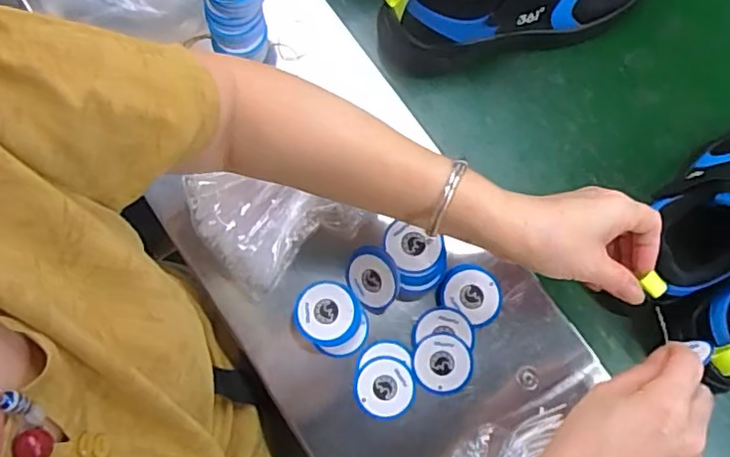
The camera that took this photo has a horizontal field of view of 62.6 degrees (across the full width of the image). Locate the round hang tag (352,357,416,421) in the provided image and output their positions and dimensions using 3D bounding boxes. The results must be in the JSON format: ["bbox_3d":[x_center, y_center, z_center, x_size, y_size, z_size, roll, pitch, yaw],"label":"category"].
[{"bbox_3d":[0.016,0.130,0.488,0.048,0.004,0.048,0,77,0],"label":"round hang tag"}]

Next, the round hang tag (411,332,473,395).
[{"bbox_3d":[0.063,0.110,0.489,0.048,0.004,0.048,0,86,4],"label":"round hang tag"}]

